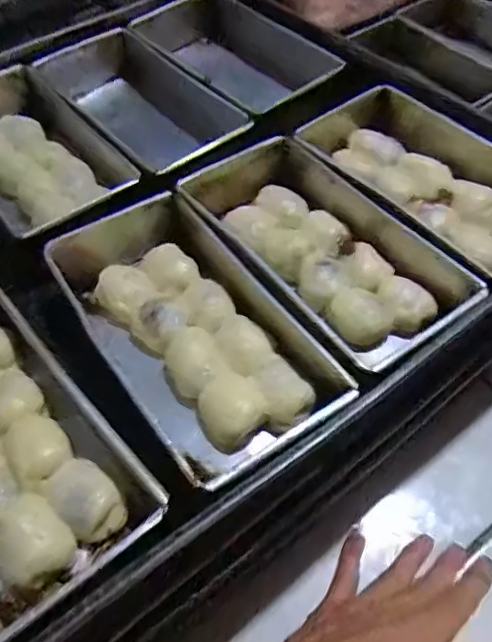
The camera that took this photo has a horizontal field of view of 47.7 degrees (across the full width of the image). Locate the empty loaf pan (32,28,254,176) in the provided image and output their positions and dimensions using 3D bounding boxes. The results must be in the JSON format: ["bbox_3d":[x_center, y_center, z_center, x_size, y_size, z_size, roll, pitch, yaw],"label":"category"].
[{"bbox_3d":[-0.089,-0.182,0.501,0.093,0.065,0.204,-36,60,-17],"label":"empty loaf pan"}]

